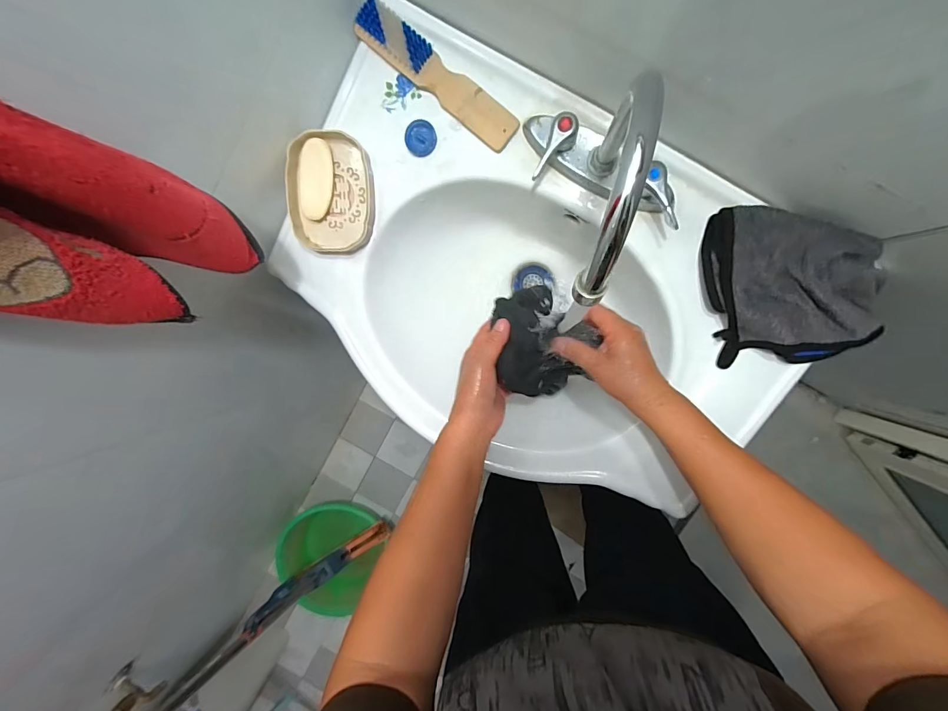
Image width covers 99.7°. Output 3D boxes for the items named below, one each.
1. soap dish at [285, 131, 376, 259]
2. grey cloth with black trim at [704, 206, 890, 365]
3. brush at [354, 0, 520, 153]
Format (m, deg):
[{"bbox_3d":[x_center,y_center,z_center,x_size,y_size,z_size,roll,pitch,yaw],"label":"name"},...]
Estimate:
[{"bbox_3d":[-0.171,-0.193,0.477,0.092,0.031,0.132,4,97,6],"label":"soap dish"},{"bbox_3d":[0.332,-0.075,0.421,0.153,0.055,0.170,-6,95,7],"label":"grey cloth with black trim"},{"bbox_3d":[-0.040,-0.310,0.444,0.206,0.030,0.040,40,99,1],"label":"brush"}]

